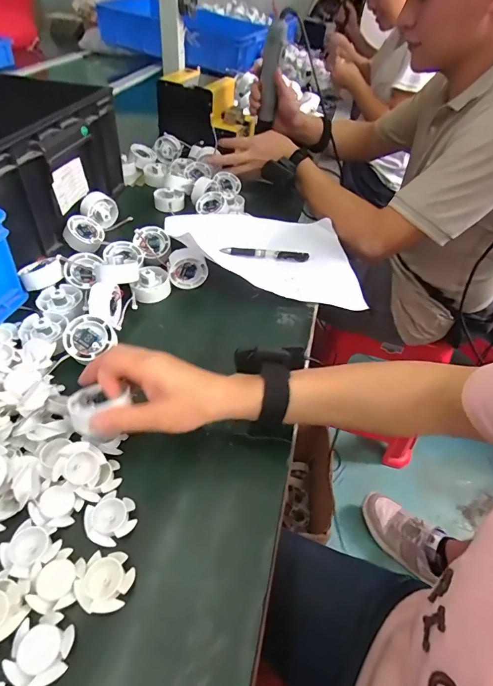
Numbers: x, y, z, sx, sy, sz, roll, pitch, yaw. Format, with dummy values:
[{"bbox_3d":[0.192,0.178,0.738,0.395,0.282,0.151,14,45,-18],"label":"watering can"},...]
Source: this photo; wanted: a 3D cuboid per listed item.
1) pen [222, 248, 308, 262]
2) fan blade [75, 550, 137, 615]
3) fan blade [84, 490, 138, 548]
[{"bbox_3d":[0.030,-0.141,0.625,0.138,0.010,0.020,4,44,-3],"label":"pen"},{"bbox_3d":[-0.106,0.180,0.296,0.039,0.011,0.038,3,44,-3],"label":"fan blade"},{"bbox_3d":[-0.113,0.147,0.328,0.040,0.012,0.037,3,44,-3],"label":"fan blade"}]

